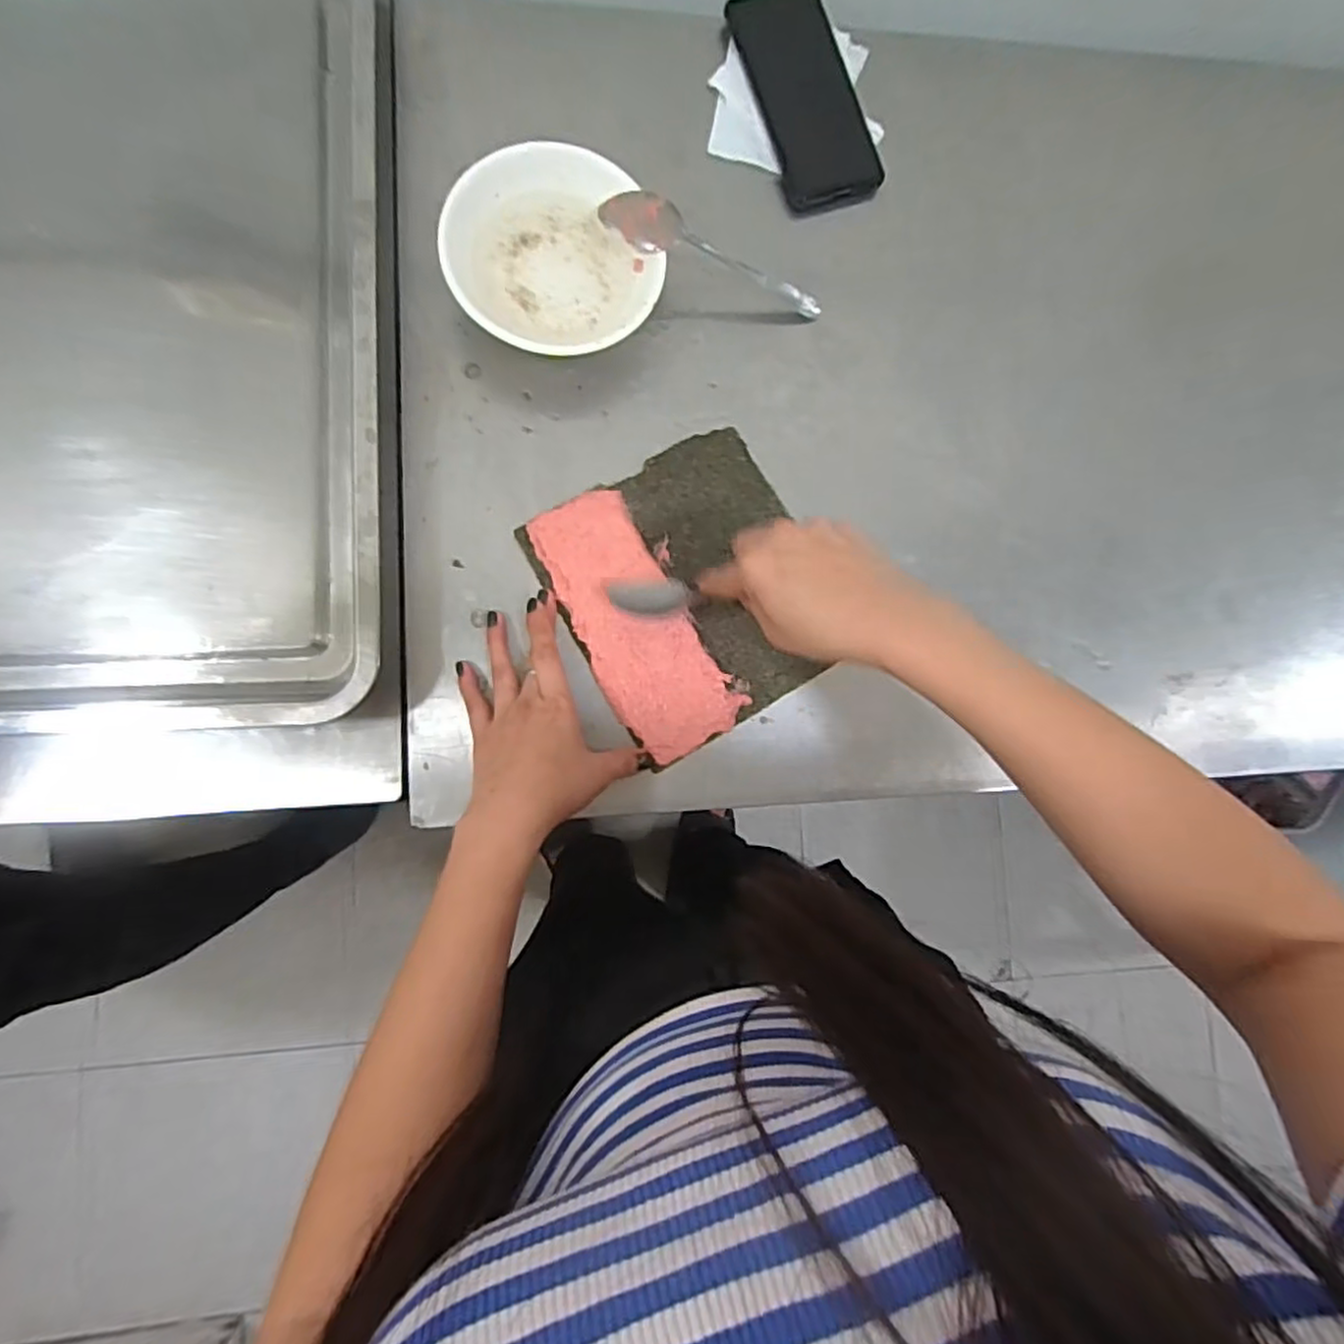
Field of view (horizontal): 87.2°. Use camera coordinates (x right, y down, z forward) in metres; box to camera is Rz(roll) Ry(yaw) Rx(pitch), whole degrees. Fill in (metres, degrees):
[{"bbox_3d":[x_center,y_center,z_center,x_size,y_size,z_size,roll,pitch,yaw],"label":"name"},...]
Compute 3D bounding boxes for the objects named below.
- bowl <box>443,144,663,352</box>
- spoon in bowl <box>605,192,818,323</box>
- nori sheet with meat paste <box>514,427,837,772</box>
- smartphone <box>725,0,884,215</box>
[{"bbox_3d":[-0.079,-0.283,0.487,0.141,0.043,0.132,0,86,-6],"label":"bowl"},{"bbox_3d":[0.034,-0.295,0.506,0.175,0.025,0.034,10,84,-26],"label":"spoon in bowl"},{"bbox_3d":[0.013,-0.056,0.501,0.177,0.014,0.194,-30,89,-9],"label":"nori sheet with meat paste"},{"bbox_3d":[0.104,-0.440,0.542,0.074,0.017,0.166,-19,88,-7],"label":"smartphone"}]

